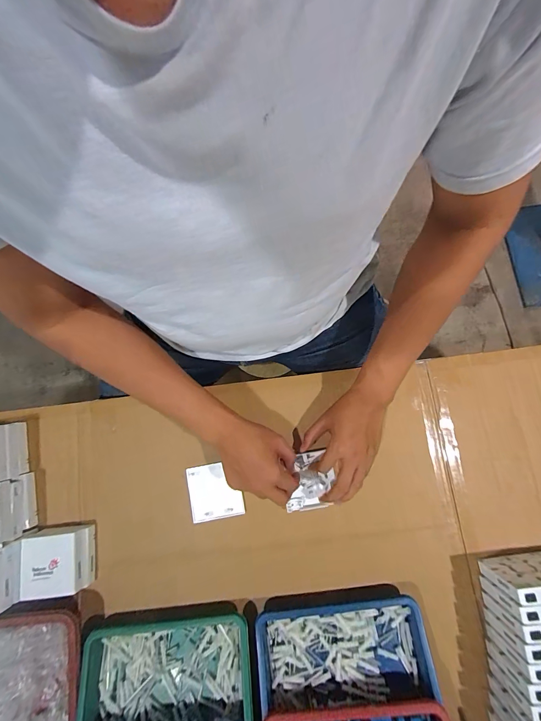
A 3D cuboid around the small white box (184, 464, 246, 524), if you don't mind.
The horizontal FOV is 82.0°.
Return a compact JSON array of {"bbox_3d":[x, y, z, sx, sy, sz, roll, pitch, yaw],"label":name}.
[{"bbox_3d":[-0.092,0.216,0.515,0.084,0.009,0.086,-11,79,0],"label":"small white box"}]

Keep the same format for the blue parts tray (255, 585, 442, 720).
[{"bbox_3d":[0.103,0.419,0.455,0.239,0.048,0.125,-9,80,1],"label":"blue parts tray"}]

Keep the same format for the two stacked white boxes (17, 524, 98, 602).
[{"bbox_3d":[-0.334,0.311,0.482,0.096,0.036,0.092,-8,79,1],"label":"two stacked white boxes"}]

